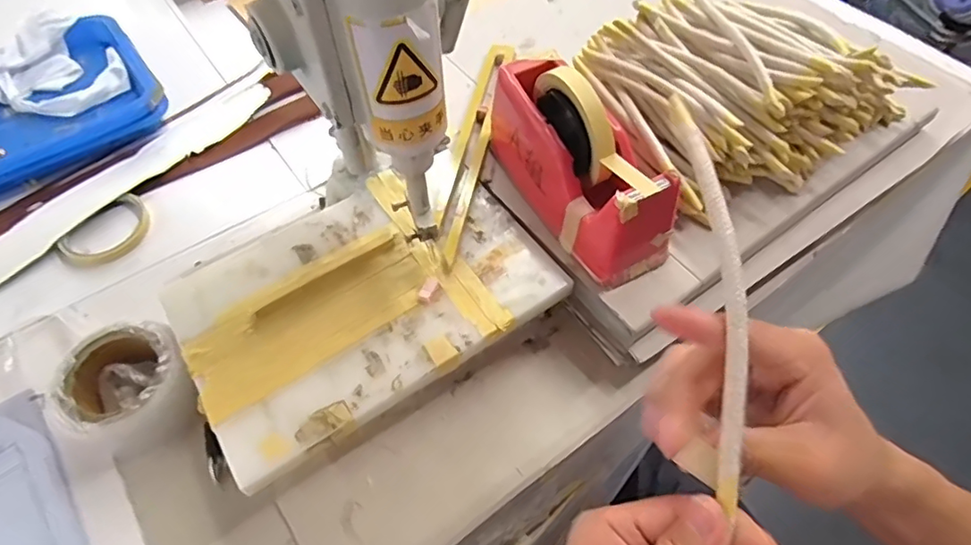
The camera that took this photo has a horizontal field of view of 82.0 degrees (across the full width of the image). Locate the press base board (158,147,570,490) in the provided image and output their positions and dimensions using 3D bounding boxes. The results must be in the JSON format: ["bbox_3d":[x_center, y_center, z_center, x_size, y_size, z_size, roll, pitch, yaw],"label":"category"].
[{"bbox_3d":[-0.104,0.010,0.479,0.295,0.015,0.207,-29,63,-17],"label":"press base board"}]

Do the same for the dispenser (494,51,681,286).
[{"bbox_3d":[0.080,-0.101,0.480,0.076,0.117,0.203,-24,61,-15],"label":"dispenser"}]

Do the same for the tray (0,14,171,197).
[{"bbox_3d":[-0.539,-0.188,0.649,0.286,0.040,0.209,-33,64,-19],"label":"tray"}]

